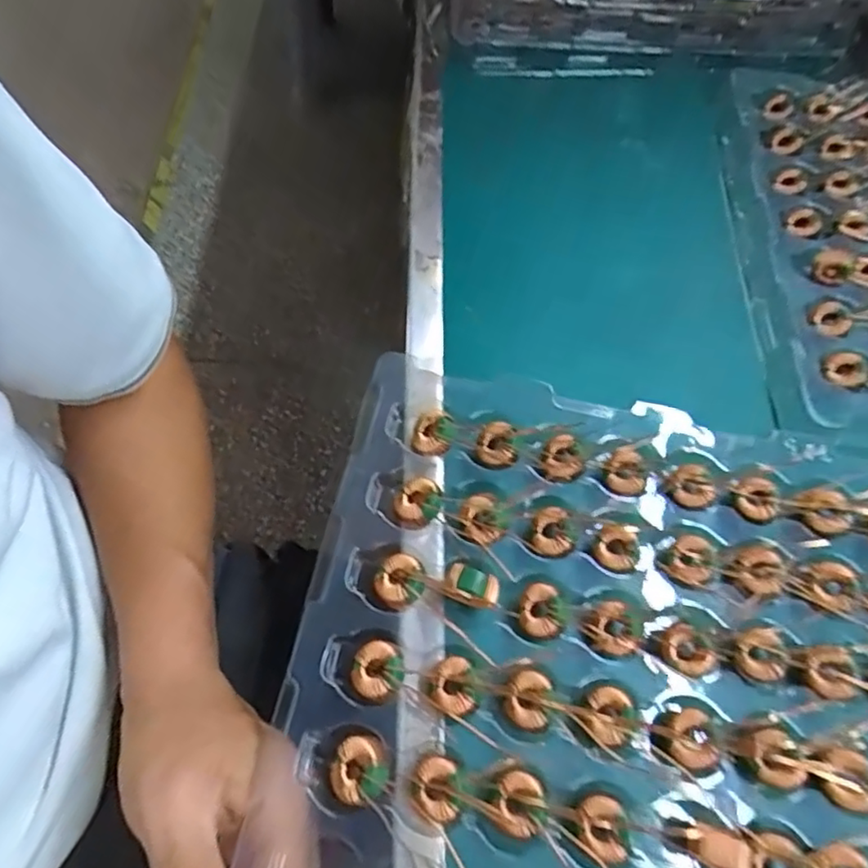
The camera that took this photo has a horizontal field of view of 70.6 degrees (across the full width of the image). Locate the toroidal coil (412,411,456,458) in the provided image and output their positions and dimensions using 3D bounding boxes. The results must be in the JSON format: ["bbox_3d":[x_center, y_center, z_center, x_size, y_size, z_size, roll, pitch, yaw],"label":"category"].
[{"bbox_3d":[-0.001,0.000,0.294,0.020,0.010,0.022,0,63,-1],"label":"toroidal coil"}]

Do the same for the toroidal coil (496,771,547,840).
[{"bbox_3d":[0.033,0.139,0.229,0.018,0.007,0.020,17,64,7],"label":"toroidal coil"}]

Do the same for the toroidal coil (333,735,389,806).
[{"bbox_3d":[-0.029,0.126,0.229,0.020,0.008,0.021,0,63,-1],"label":"toroidal coil"}]

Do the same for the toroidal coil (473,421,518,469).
[{"bbox_3d":[0.029,0.005,0.293,0.018,0.008,0.022,-7,64,-5],"label":"toroidal coil"}]

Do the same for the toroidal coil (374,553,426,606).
[{"bbox_3d":[-0.014,0.063,0.265,0.021,0.008,0.021,0,63,-1],"label":"toroidal coil"}]

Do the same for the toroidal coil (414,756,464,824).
[{"bbox_3d":[0.002,0.133,0.230,0.018,0.009,0.020,8,64,3],"label":"toroidal coil"}]

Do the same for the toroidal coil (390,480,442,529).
[{"bbox_3d":[-0.008,0.032,0.281,0.022,0.009,0.023,0,63,-1],"label":"toroidal coil"}]

